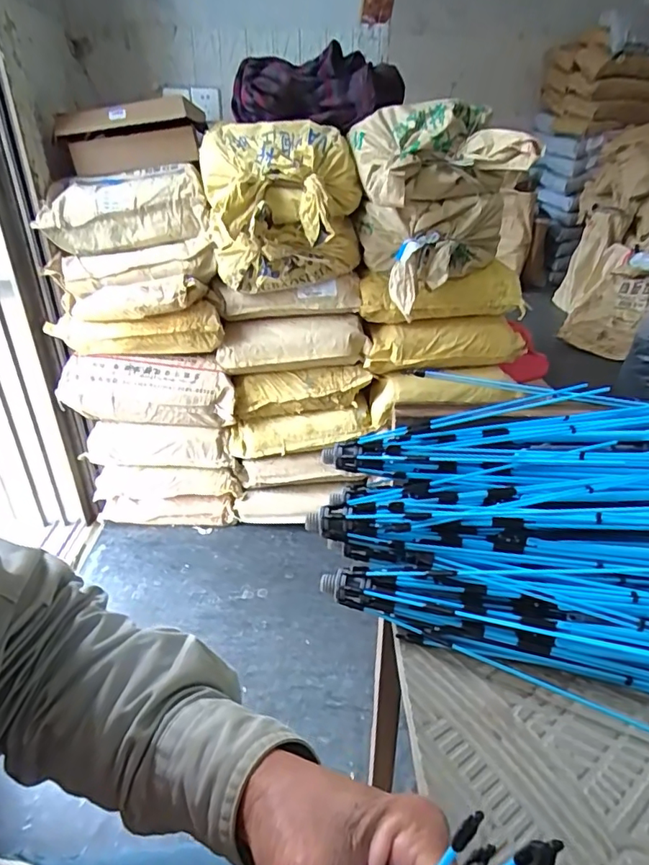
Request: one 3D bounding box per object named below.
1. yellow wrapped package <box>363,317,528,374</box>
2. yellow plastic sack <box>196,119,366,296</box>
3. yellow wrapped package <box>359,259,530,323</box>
[{"bbox_3d":[0.322,-0.233,1.387,0.416,0.130,0.086,0,29,1],"label":"yellow wrapped package"},{"bbox_3d":[-0.096,-0.541,1.261,0.375,0.356,0.224,-6,29,-11],"label":"yellow plastic sack"},{"bbox_3d":[0.321,-0.368,1.395,0.436,0.130,0.123,-4,29,-8],"label":"yellow wrapped package"}]

